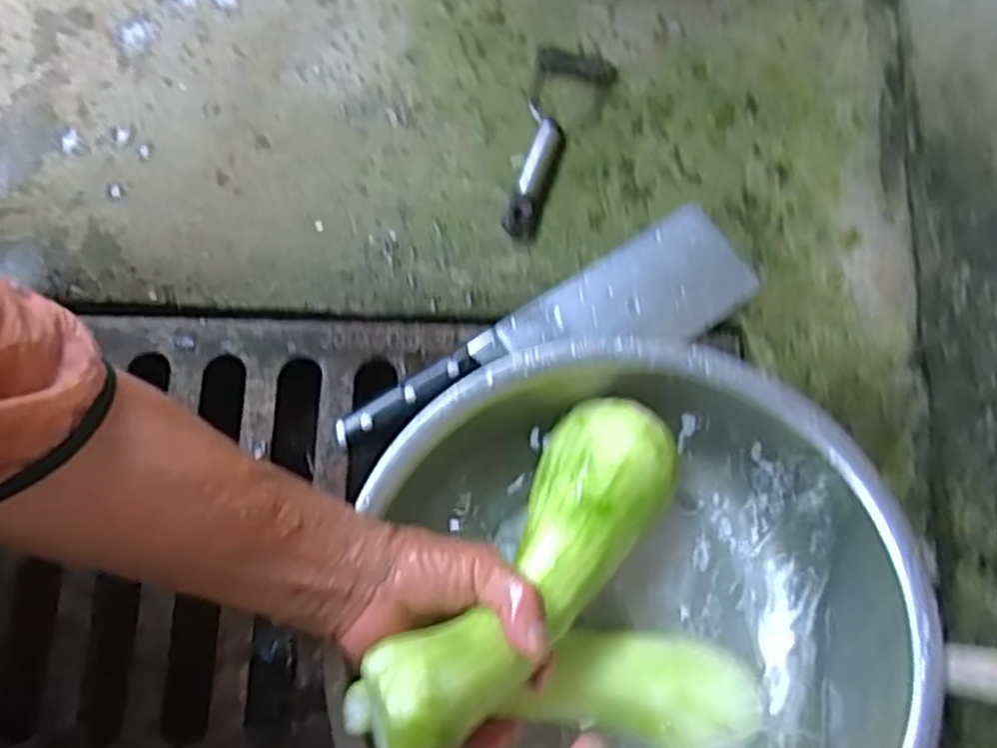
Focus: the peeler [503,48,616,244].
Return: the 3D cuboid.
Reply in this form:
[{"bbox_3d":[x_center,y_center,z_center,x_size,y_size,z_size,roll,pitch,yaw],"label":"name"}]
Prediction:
[{"bbox_3d":[0.047,-0.173,0.575,0.058,0.023,0.161,10,75,3],"label":"peeler"}]

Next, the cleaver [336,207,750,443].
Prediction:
[{"bbox_3d":[0.039,-0.014,0.531,0.296,0.023,0.079,-32,77,-8],"label":"cleaver"}]

